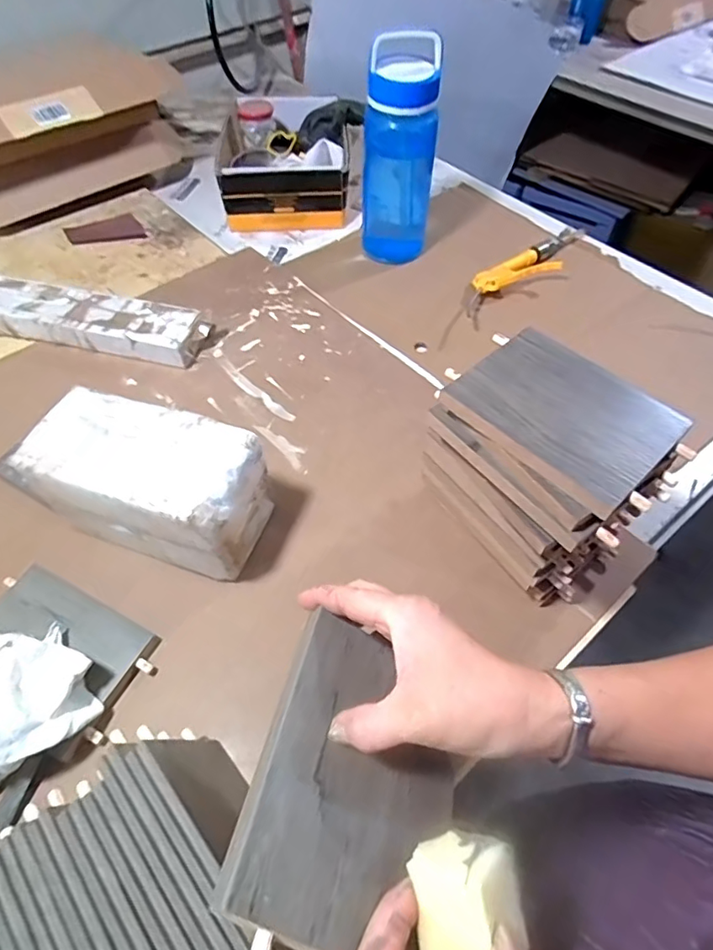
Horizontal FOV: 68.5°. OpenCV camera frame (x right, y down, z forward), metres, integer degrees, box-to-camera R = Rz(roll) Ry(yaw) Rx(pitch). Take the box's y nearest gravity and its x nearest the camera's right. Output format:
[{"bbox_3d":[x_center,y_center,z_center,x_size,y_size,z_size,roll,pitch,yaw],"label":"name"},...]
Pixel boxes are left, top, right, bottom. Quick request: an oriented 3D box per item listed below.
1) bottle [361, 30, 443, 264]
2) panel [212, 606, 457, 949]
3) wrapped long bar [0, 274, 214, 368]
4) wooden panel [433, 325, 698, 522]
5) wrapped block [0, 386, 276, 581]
[{"bbox_3d":[0.060,-0.446,0.758,0.104,0.275,0.077,4,55,4],"label":"bottle"},{"bbox_3d":[0.002,0.157,0.275,0.112,0.006,0.146,35,39,-10],"label":"panel"},{"bbox_3d":[-0.527,-0.250,0.751,0.678,0.046,0.091,12,56,10],"label":"wrapped long bar"},{"bbox_3d":[0.161,-0.050,0.402,0.112,0.014,0.161,-38,62,-22],"label":"wooden panel"},{"bbox_3d":[-0.194,0.016,0.508,0.216,0.128,0.114,14,57,10],"label":"wrapped block"}]

